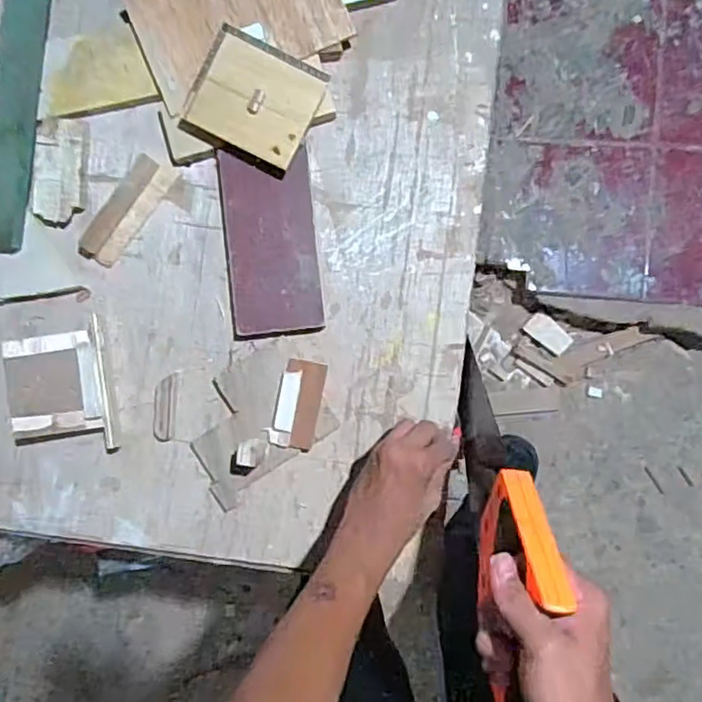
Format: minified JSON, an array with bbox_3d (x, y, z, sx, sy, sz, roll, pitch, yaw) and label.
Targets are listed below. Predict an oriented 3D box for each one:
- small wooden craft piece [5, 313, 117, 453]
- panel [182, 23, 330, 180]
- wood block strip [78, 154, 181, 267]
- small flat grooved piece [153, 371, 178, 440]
[{"bbox_3d":[-0.302,0.037,0.634,0.106,0.038,0.131,-6,88,5],"label":"small wooden craft piece"},{"bbox_3d":[-0.096,-0.249,0.617,0.124,0.023,0.111,28,102,5],"label":"panel"},{"bbox_3d":[-0.238,-0.150,0.652,0.044,0.011,0.126,37,92,5],"label":"wood block strip"},{"bbox_3d":[-0.193,0.058,0.640,0.022,0.004,0.066,3,89,5],"label":"small flat grooved piece"}]

